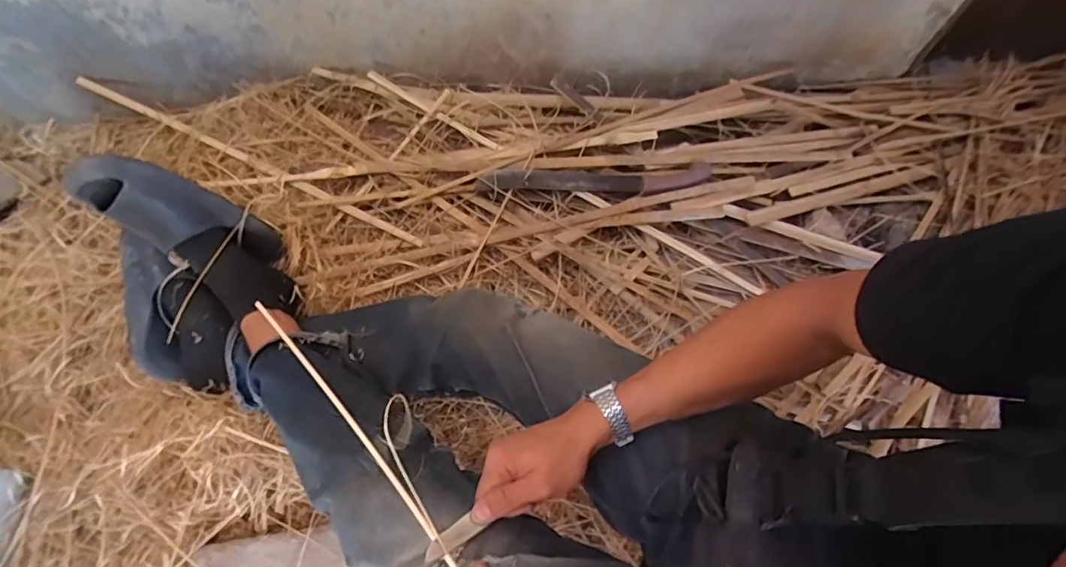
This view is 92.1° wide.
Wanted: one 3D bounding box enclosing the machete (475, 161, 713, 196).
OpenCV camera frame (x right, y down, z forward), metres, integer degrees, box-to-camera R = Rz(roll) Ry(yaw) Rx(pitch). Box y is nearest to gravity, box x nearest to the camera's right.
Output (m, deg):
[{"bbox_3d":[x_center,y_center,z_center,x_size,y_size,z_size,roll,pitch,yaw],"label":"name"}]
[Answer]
[{"bbox_3d":[0.116,-0.185,0.903,0.415,0.027,0.057,-5,64,-5],"label":"machete"}]

